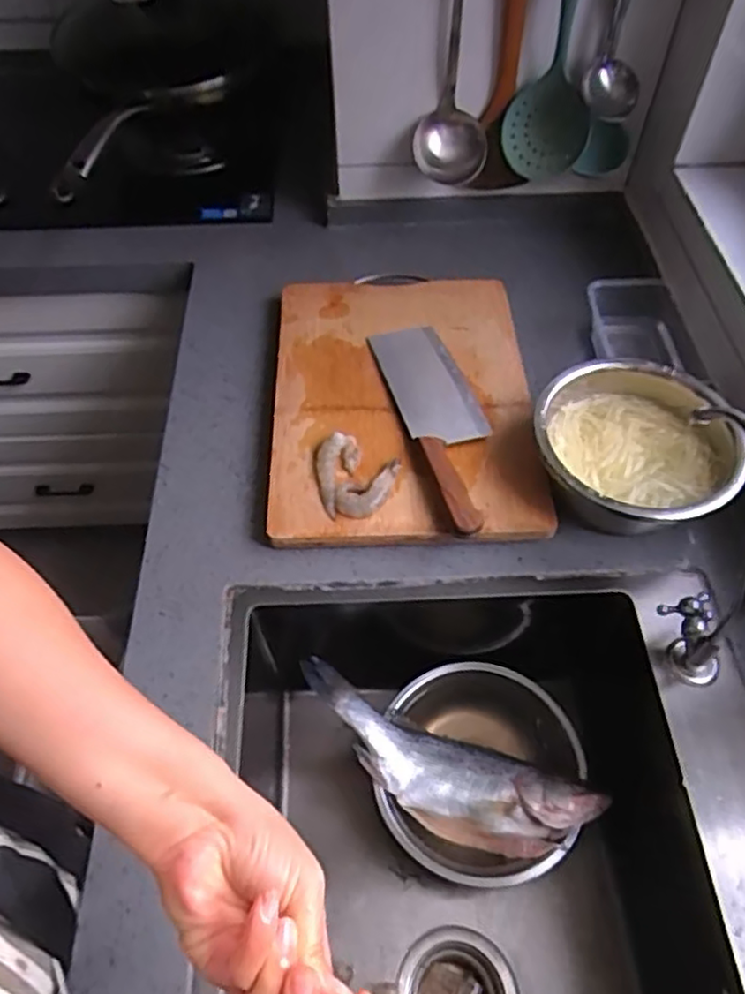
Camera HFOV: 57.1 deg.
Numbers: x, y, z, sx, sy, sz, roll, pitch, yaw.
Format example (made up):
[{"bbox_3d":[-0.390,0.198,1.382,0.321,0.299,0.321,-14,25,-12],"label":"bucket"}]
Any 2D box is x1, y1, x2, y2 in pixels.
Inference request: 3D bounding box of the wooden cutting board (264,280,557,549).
[{"bbox_3d":[0.032,-0.108,0.763,0.280,0.045,0.369,-2,56,0],"label":"wooden cutting board"}]

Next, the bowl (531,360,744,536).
[{"bbox_3d":[0.251,-0.039,0.684,0.182,0.097,0.186,-1,56,1],"label":"bowl"}]

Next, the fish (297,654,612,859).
[{"bbox_3d":[0.060,0.272,0.686,0.315,0.062,0.093,21,59,15],"label":"fish"}]

